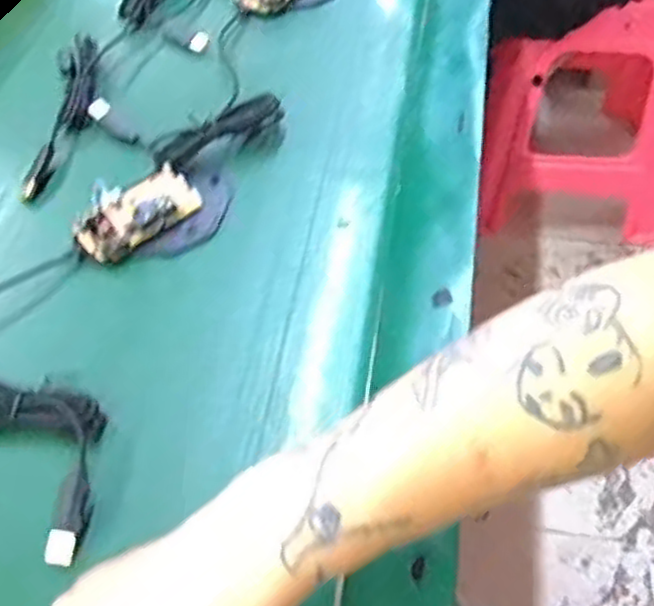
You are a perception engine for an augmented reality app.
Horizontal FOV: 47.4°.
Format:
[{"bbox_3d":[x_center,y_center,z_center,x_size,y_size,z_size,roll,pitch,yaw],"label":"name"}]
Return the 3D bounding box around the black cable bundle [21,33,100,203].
[{"bbox_3d":[-0.200,-0.148,0.571,0.035,0.015,0.170,-2,53,2],"label":"black cable bundle"}]

